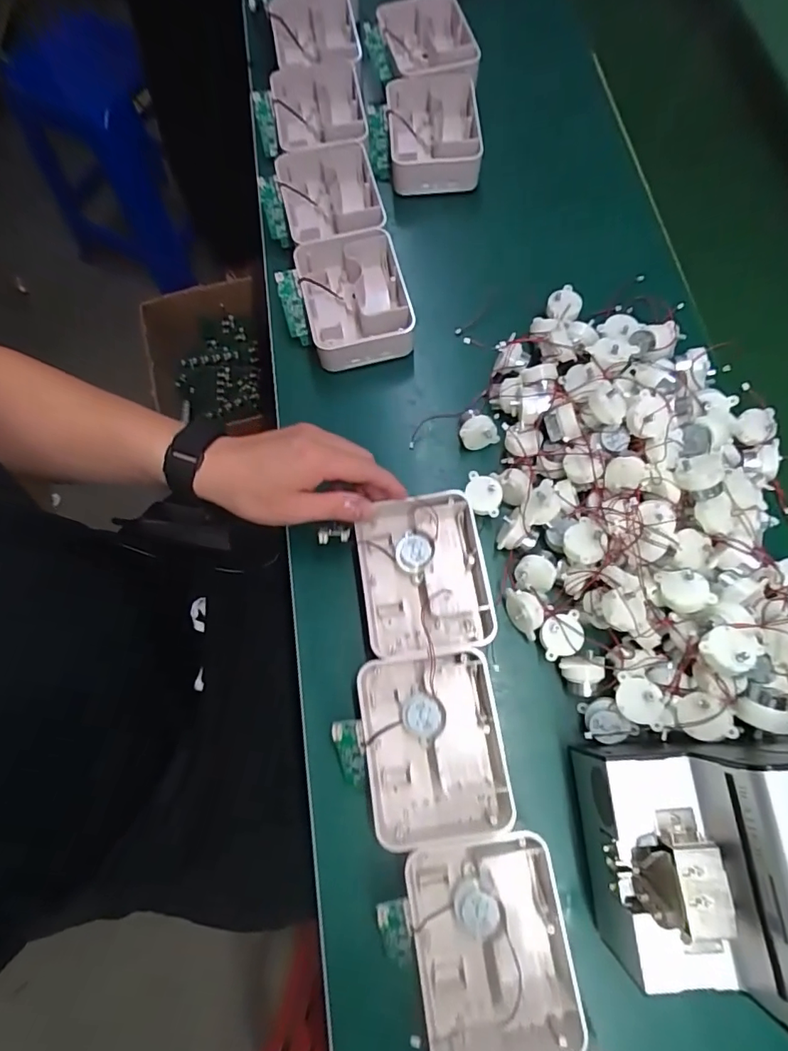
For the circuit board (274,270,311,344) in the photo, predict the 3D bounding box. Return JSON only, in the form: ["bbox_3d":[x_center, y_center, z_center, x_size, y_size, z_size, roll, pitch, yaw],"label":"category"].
[{"bbox_3d":[-0.100,-0.217,0.513,0.022,0.008,0.069,-15,108,-5],"label":"circuit board"}]

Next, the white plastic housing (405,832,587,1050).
[{"bbox_3d":[0.065,0.285,0.348,0.100,0.043,0.129,-8,71,-3],"label":"white plastic housing"}]

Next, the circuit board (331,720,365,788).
[{"bbox_3d":[-0.032,0.173,0.385,0.023,0.012,0.061,-6,111,-2],"label":"circuit board"}]

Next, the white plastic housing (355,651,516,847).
[{"bbox_3d":[0.029,0.166,0.390,0.099,0.045,0.125,-8,71,-3],"label":"white plastic housing"}]

